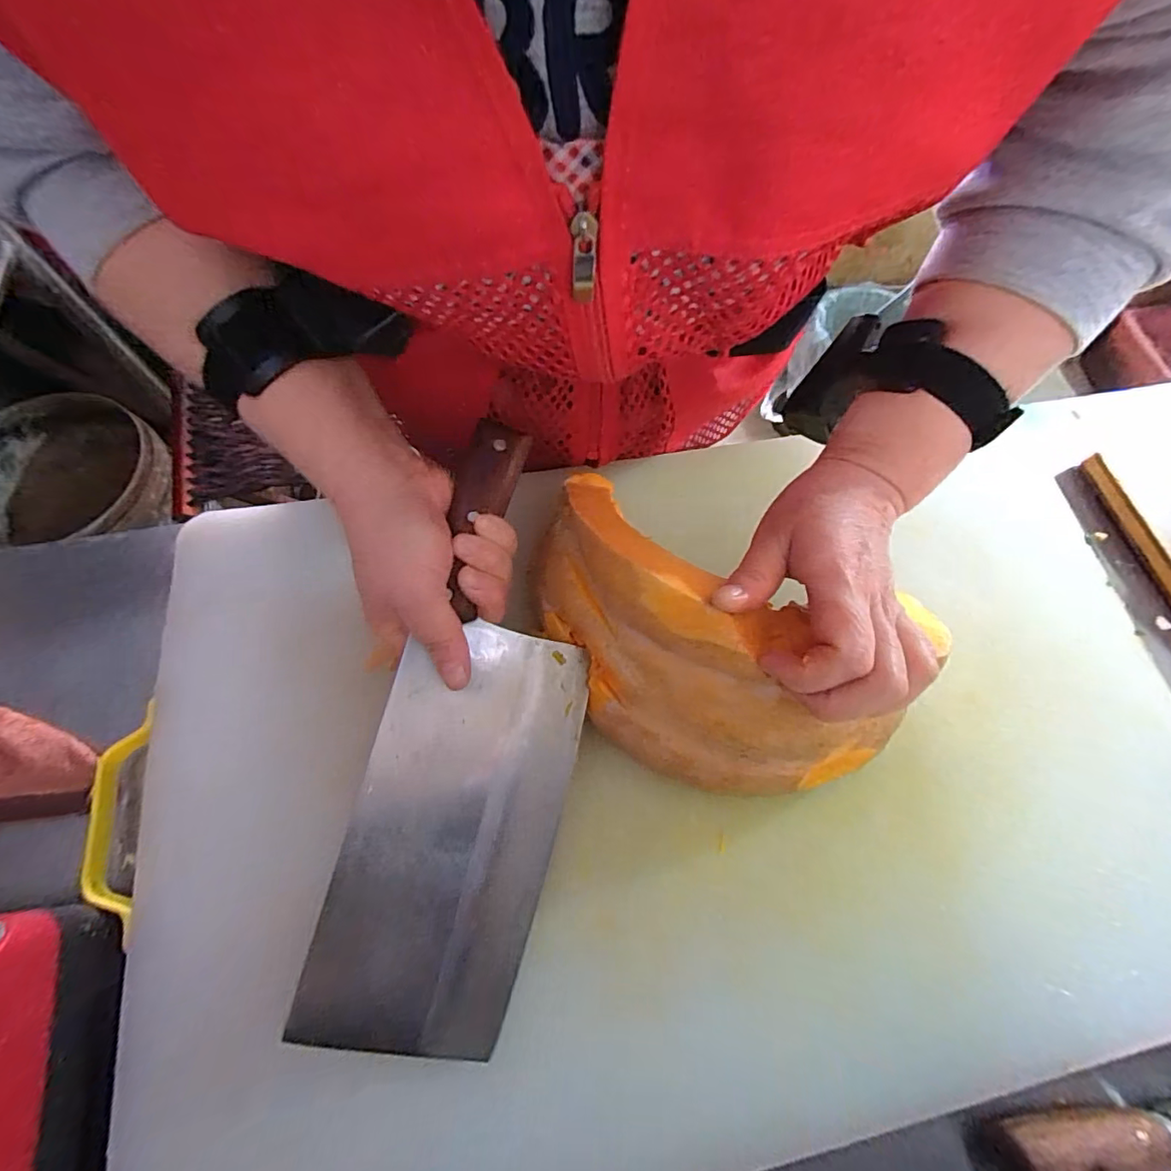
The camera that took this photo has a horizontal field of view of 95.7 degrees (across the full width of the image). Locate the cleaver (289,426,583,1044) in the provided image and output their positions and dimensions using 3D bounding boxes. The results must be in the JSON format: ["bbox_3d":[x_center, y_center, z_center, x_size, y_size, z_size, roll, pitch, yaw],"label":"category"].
[{"bbox_3d":[-0.057,0.072,0.280,0.104,0.031,0.304,10,81,1],"label":"cleaver"}]

